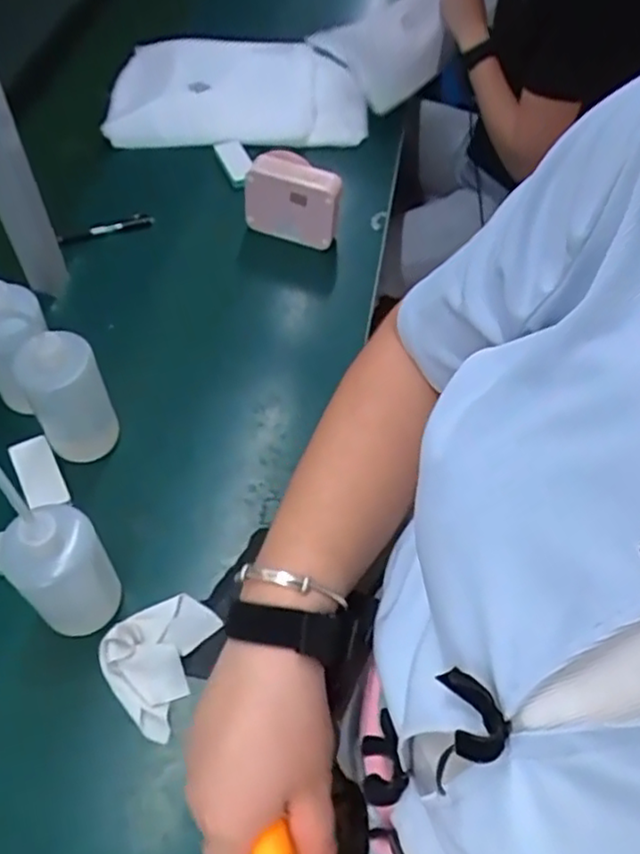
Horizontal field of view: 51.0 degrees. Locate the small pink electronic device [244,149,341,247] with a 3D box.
[{"bbox_3d":[-0.036,-0.315,0.923,0.130,0.095,0.059,13,57,5],"label":"small pink electronic device"}]

